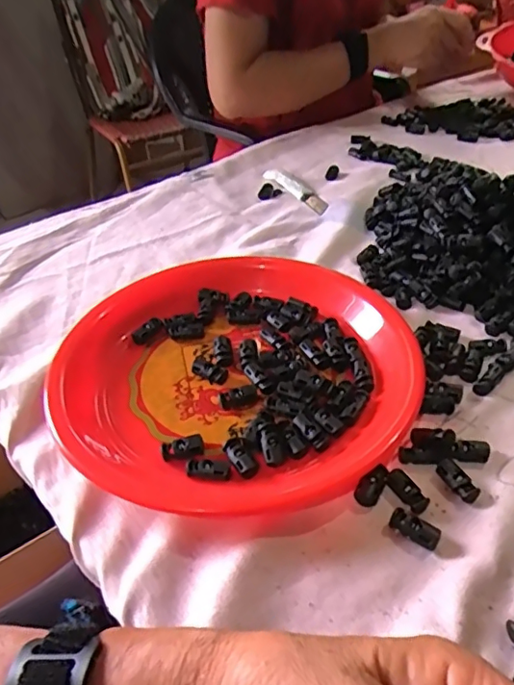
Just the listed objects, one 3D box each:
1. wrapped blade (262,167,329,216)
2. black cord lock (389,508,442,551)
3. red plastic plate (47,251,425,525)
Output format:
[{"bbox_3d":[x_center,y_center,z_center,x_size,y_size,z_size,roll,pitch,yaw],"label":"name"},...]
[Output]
[{"bbox_3d":[0.047,-0.181,0.644,0.033,0.016,0.114,-21,43,-17],"label":"wrapped blade"},{"bbox_3d":[0.088,0.104,0.305,0.027,0.010,0.012,21,48,28],"label":"black cord lock"},{"bbox_3d":[-0.018,0.009,0.396,0.246,0.038,0.238,-4,41,3],"label":"red plastic plate"}]

